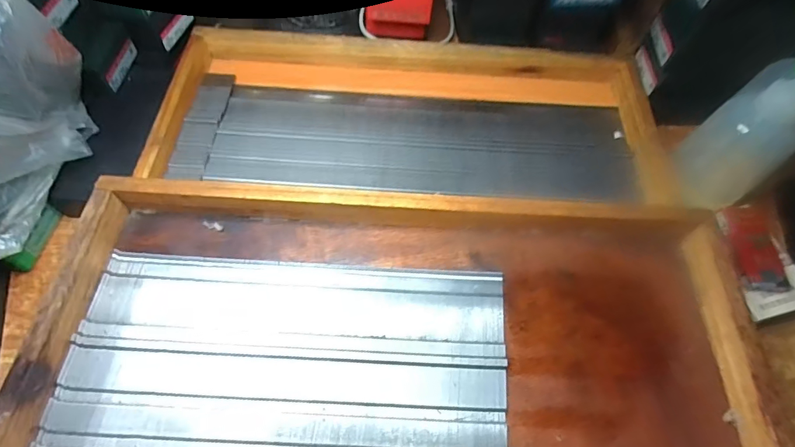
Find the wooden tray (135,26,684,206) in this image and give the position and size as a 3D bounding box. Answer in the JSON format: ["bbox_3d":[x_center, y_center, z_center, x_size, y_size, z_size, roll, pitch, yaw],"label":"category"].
[{"bbox_3d":[0.014,-0.101,0.402,0.426,0.033,0.202,4,59,-1],"label":"wooden tray"}]

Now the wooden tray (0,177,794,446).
[{"bbox_3d":[0.003,0.076,0.281,0.417,0.053,0.197,3,59,-1],"label":"wooden tray"}]

